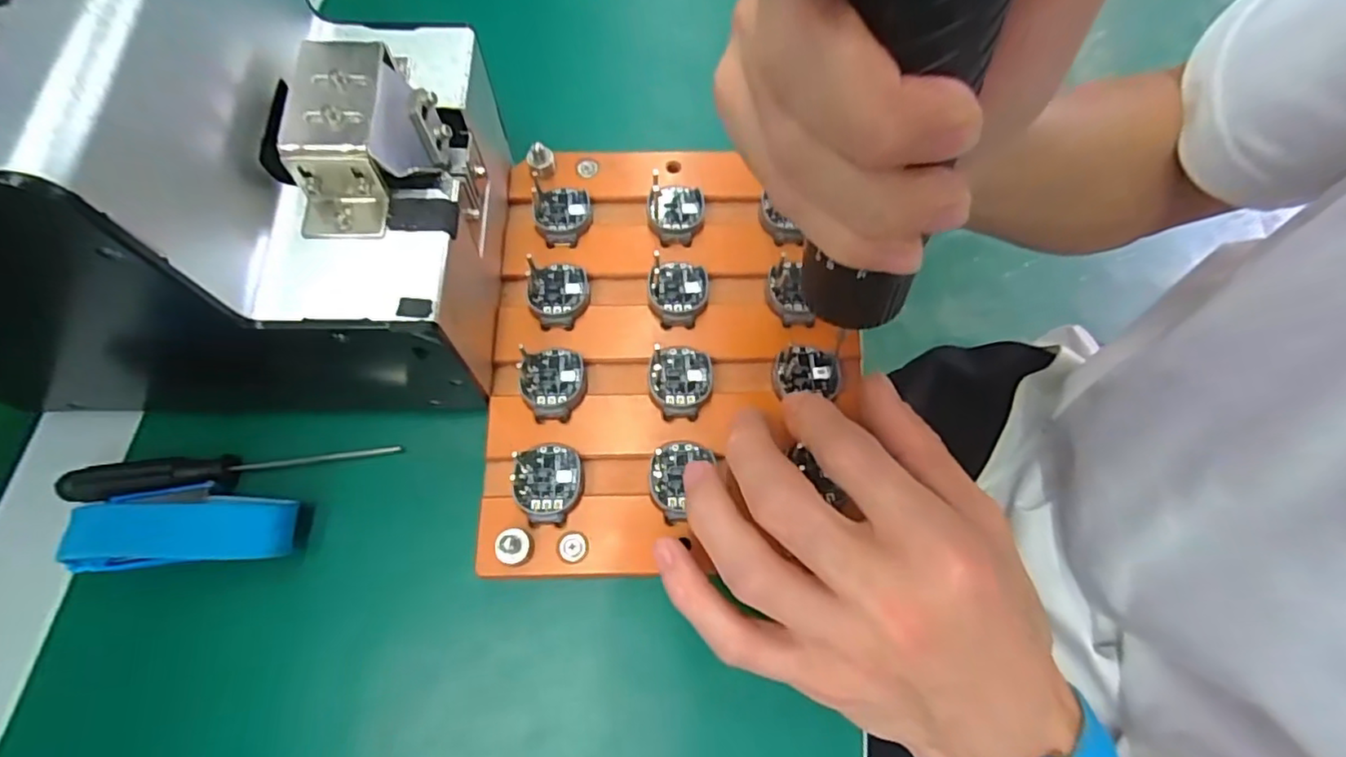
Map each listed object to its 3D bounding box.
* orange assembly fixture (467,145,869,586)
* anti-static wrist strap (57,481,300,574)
[{"bbox_3d":[-0.003,-0.018,0.253,0.137,0.010,0.180,-1,69,-1],"label":"orange assembly fixture"},{"bbox_3d":[-0.170,0.052,0.222,0.074,0.025,0.030,-2,69,-1],"label":"anti-static wrist strap"}]

